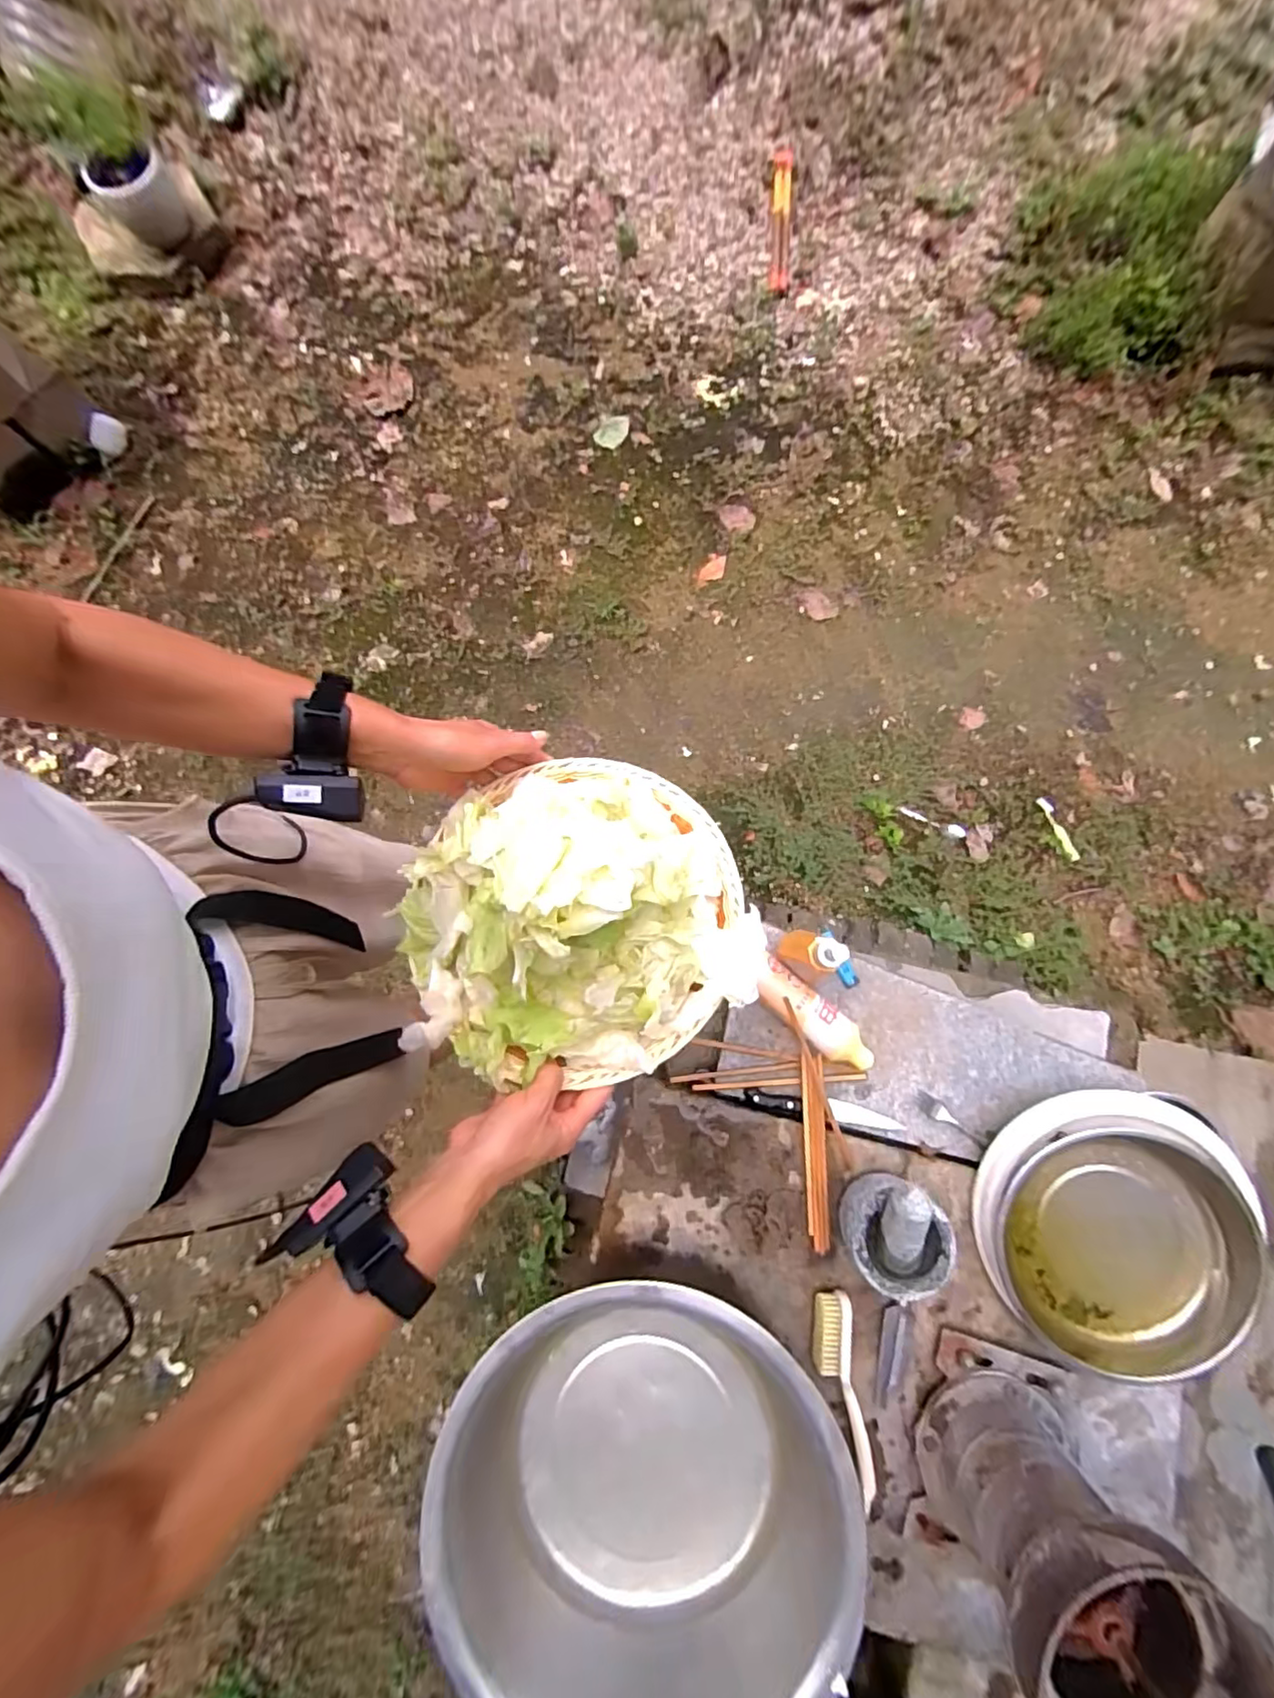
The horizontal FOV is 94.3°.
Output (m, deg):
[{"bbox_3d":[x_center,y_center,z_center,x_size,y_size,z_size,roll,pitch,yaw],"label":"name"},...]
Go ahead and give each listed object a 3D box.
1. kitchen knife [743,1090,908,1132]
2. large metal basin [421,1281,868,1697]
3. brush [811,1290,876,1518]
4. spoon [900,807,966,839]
[{"bbox_3d":[0.252,0.354,0.796,0.209,0.015,0.030,7,79,3],"label":"kitchen knife"},{"bbox_3d":[0.006,0.709,0.650,0.421,0.136,0.435,0,79,2],"label":"large metal basin"},{"bbox_3d":[0.242,0.651,0.696,0.054,0.036,0.218,-6,79,1],"label":"brush"},{"bbox_3d":[0.730,-0.063,1.467,0.162,0.018,0.034,19,77,6],"label":"spoon"}]

